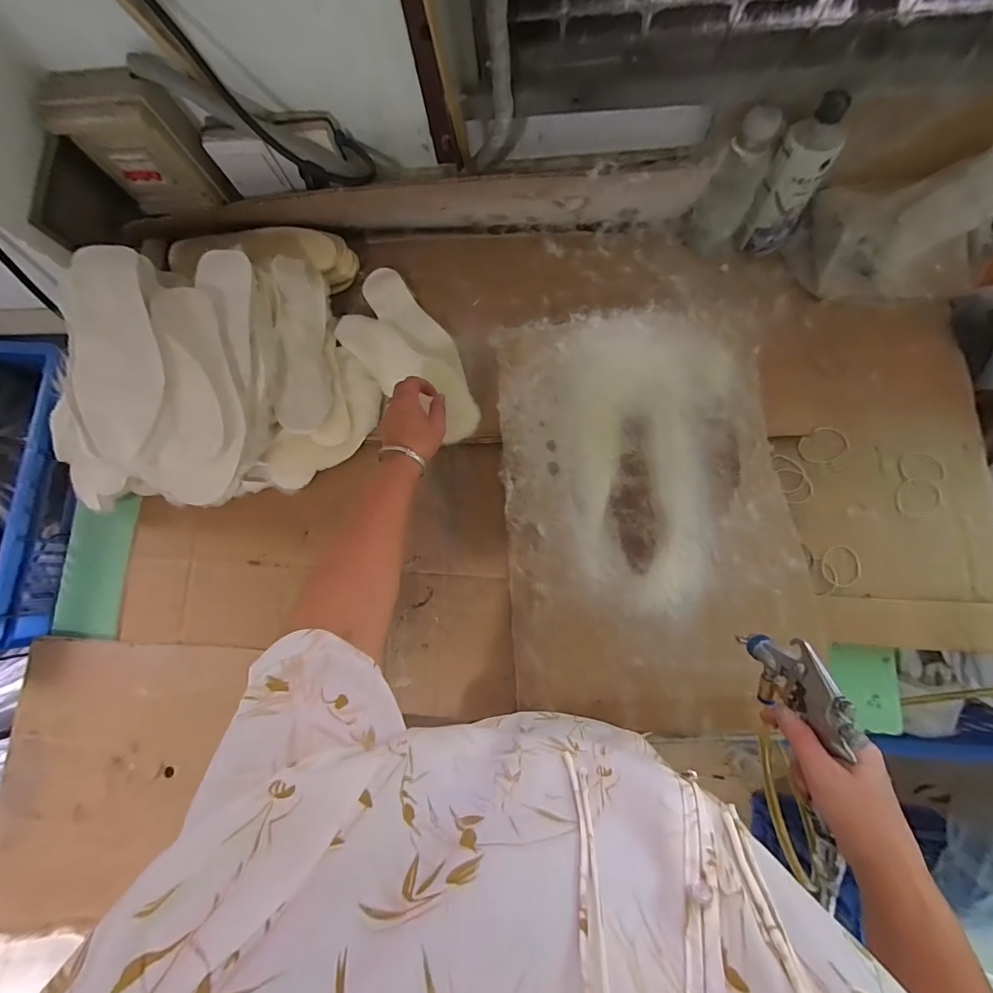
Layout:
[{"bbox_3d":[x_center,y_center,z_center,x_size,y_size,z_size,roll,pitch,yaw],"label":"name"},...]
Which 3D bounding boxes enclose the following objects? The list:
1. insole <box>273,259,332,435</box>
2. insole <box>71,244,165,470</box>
[{"bbox_3d":[-0.275,-0.217,0.603,0.069,0.020,0.249,2,81,-37],"label":"insole"},{"bbox_3d":[-0.416,-0.157,0.464,0.083,0.027,0.234,-10,80,4],"label":"insole"}]

